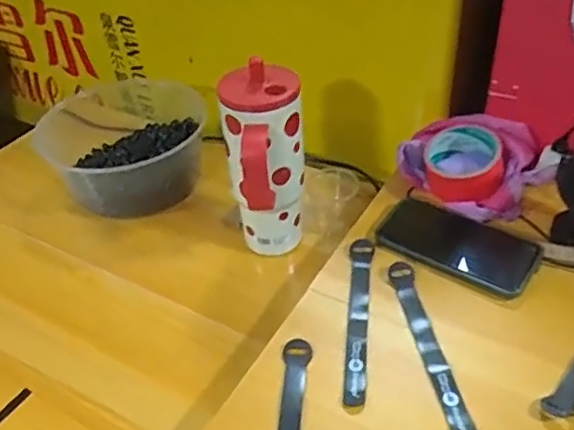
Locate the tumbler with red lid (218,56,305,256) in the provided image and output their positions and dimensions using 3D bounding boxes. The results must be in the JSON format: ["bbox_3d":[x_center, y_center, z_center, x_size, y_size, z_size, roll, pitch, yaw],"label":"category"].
[{"bbox_3d":[-0.030,-0.038,0.645,0.076,0.227,0.103,17,45,24],"label":"tumbler with red lid"}]

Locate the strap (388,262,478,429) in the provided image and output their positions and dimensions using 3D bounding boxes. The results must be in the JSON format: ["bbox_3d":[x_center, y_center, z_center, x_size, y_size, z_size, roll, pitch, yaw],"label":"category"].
[{"bbox_3d":[0.130,0.117,0.547,0.025,0.006,0.200,-6,41,-4],"label":"strap"}]

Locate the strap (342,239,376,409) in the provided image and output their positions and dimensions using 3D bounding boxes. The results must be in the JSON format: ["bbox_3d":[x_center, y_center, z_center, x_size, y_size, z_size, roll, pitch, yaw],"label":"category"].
[{"bbox_3d":[0.072,0.096,0.578,0.025,0.007,0.202,3,40,6],"label":"strap"}]

